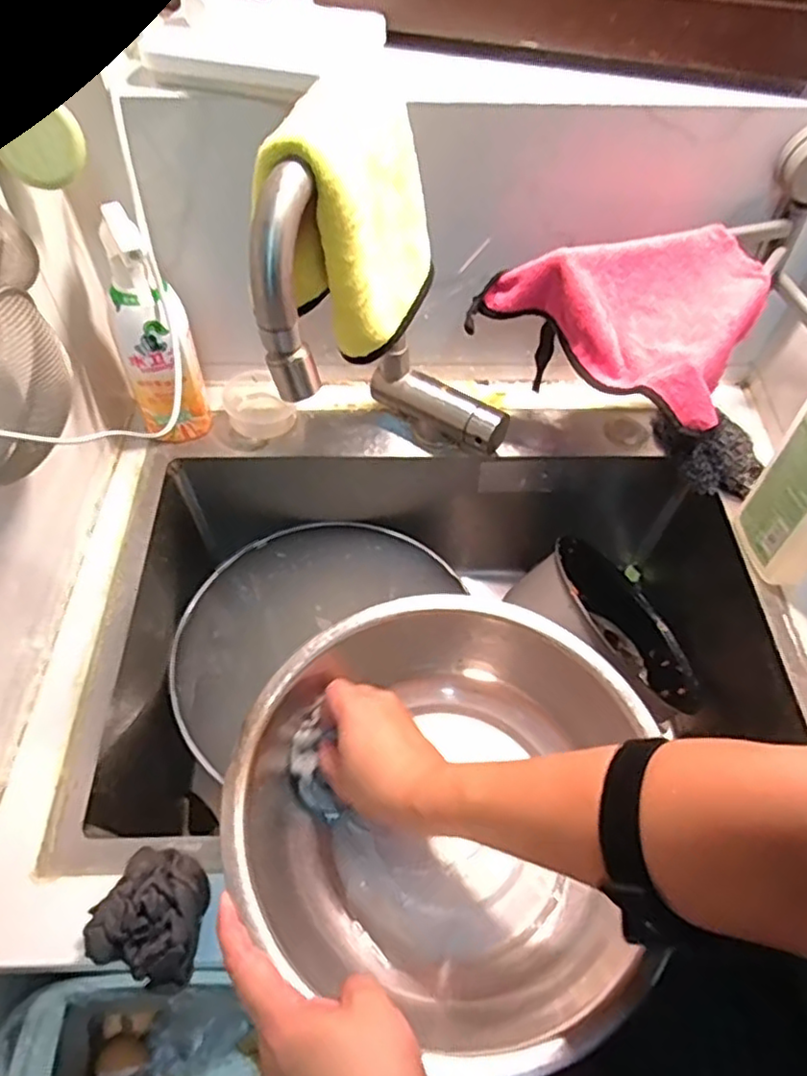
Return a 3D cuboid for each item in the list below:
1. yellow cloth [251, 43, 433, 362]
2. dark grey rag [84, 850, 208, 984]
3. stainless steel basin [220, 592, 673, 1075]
[{"bbox_3d":[-0.030,-0.205,0.427,0.080,0.143,0.135,11,55,6],"label":"yellow cloth"},{"bbox_3d":[-0.155,0.236,0.417,0.062,0.037,0.068,19,57,11],"label":"dark grey rag"},{"bbox_3d":[0.038,0.177,0.448,0.281,0.080,0.261,1,55,-1],"label":"stainless steel basin"}]

